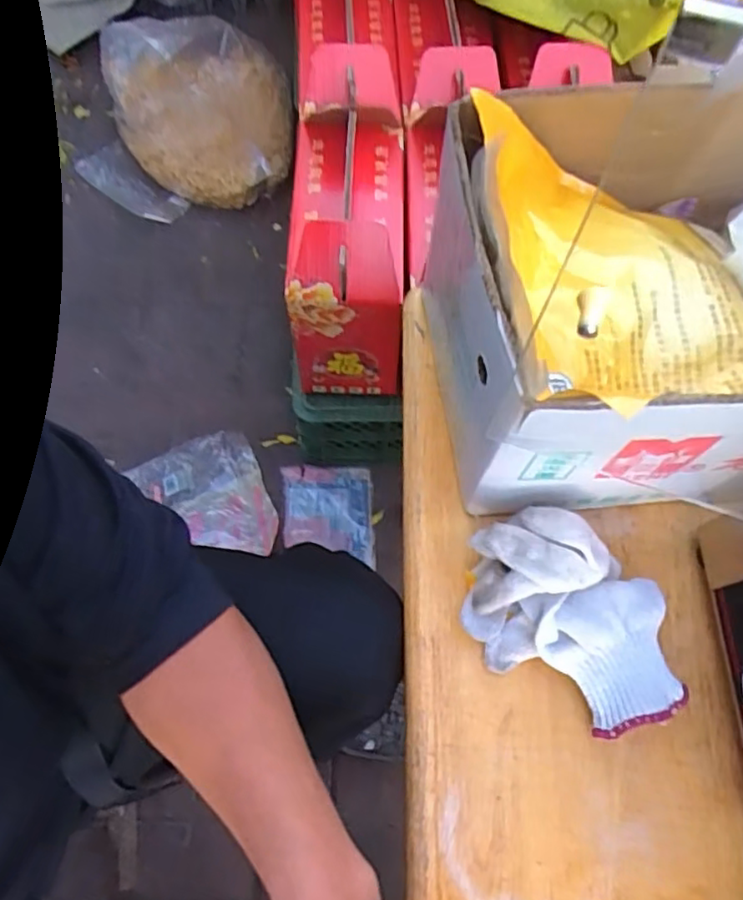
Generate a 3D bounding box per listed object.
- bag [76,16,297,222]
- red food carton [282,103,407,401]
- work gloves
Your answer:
[{"bbox_3d":[-0.398,-0.697,1.299,0.459,0.172,0.376,-1,68,-1],"label":"bag"},{"bbox_3d":[-0.030,-0.273,0.847,0.136,0.288,0.280,2,68,0],"label":"red food carton"},{"bbox_3d":[0.144,0.118,0.439,0.167,0.084,0.107,31,71,11],"label":"work gloves"}]

